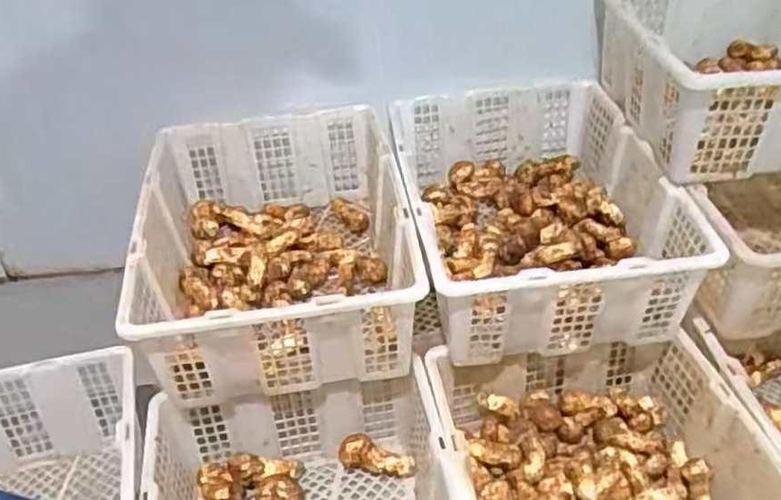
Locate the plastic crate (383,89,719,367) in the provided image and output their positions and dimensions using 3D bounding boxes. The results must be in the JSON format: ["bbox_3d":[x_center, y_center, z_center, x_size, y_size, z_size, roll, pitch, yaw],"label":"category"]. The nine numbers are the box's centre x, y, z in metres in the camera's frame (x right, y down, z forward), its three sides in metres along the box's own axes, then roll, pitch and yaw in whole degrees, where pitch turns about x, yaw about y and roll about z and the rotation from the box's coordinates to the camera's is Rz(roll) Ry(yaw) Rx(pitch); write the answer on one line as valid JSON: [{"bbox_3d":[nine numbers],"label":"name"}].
[{"bbox_3d":[0.198,-0.064,1.045,0.346,0.161,0.483,-7,40,-5],"label":"plastic crate"}]

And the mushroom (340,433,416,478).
[{"bbox_3d":[-0.017,0.284,0.971,0.106,0.038,0.033,17,41,-1],"label":"mushroom"}]

